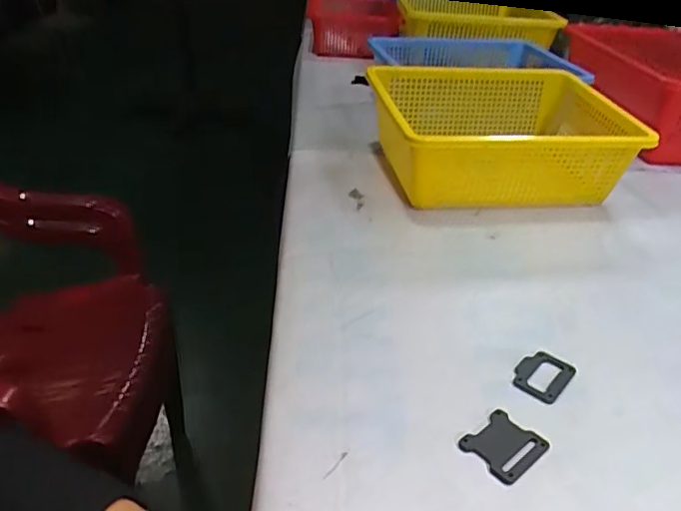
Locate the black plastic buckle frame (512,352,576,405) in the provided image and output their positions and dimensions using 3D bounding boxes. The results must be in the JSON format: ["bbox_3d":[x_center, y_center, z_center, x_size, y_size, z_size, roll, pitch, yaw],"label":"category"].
[{"bbox_3d":[0.161,0.094,0.473,0.039,0.004,0.052,26,37,31],"label":"black plastic buckle frame"}]

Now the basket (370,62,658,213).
[{"bbox_3d":[0.195,-0.174,0.811,0.327,0.102,0.318,2,31,-4],"label":"basket"}]

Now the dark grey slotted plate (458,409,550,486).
[{"bbox_3d":[0.113,0.130,0.409,0.051,0.004,0.044,-23,41,-37],"label":"dark grey slotted plate"}]

